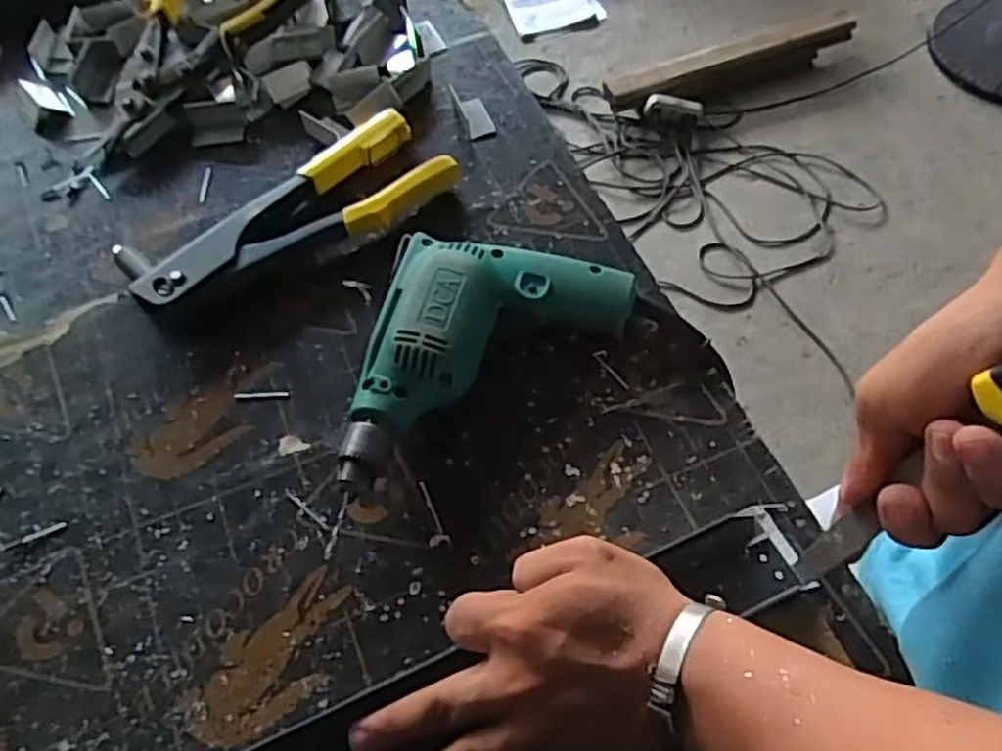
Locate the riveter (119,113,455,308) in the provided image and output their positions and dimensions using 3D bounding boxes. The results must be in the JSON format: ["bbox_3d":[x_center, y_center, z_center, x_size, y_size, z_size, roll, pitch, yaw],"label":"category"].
[{"bbox_3d":[-0.156,-0.124,0.561,0.245,0.033,0.092,-31,64,-13],"label":"riveter"}]

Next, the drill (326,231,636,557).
[{"bbox_3d":[-0.005,0.001,0.469,0.153,0.059,0.196,9,62,5],"label":"drill"}]

